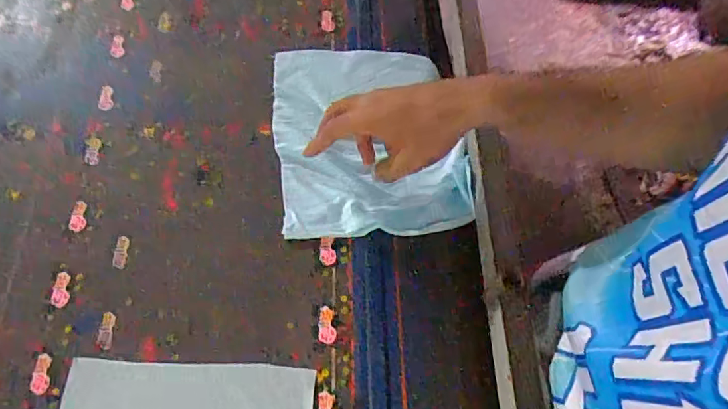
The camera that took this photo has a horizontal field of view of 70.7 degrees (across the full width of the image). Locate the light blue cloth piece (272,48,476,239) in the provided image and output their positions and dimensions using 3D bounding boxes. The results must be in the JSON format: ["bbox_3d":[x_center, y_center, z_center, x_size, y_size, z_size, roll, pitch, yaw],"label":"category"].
[{"bbox_3d":[0.004,-0.077,0.569,0.197,0.027,0.242,-9,65,-3],"label":"light blue cloth piece"}]

